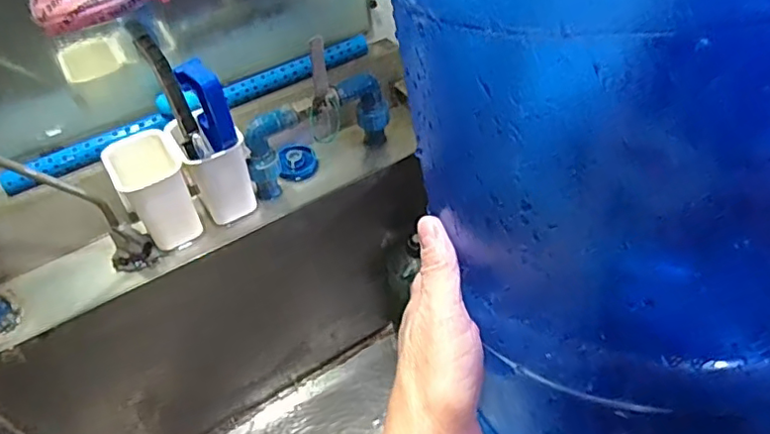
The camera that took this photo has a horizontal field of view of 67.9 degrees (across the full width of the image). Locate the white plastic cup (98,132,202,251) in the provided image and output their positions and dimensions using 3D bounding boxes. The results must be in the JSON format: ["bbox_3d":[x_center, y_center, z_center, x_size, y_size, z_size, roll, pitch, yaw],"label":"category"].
[{"bbox_3d":[-0.265,-0.030,0.660,0.075,0.108,0.075,-28,51,-20],"label":"white plastic cup"}]

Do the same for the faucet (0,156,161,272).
[{"bbox_3d":[-0.352,-0.010,0.599,0.070,0.253,0.039,-36,45,19],"label":"faucet"}]

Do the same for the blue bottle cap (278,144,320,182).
[{"bbox_3d":[-0.116,-0.074,0.763,0.050,0.013,0.057,-3,69,-13],"label":"blue bottle cap"}]

